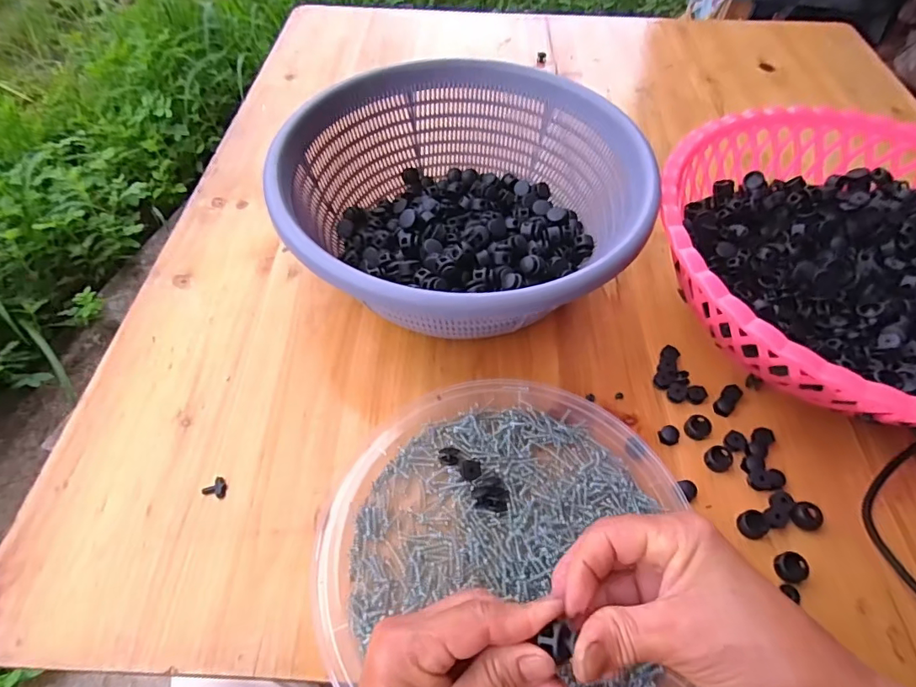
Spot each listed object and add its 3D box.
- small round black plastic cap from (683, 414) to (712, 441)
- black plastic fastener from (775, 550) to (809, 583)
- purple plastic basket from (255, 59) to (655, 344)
[{"bbox_3d":[0.179,0.063,0.362,0.018,0.007,0.019,1,57,-2],"label":"small round black plastic cap"},{"bbox_3d":[0.212,0.142,0.308,0.019,0.007,0.018,1,57,-2],"label":"black plastic fastener"},{"bbox_3d":[-0.006,-0.123,0.408,0.267,0.096,0.247,1,57,-2],"label":"purple plastic basket"}]

